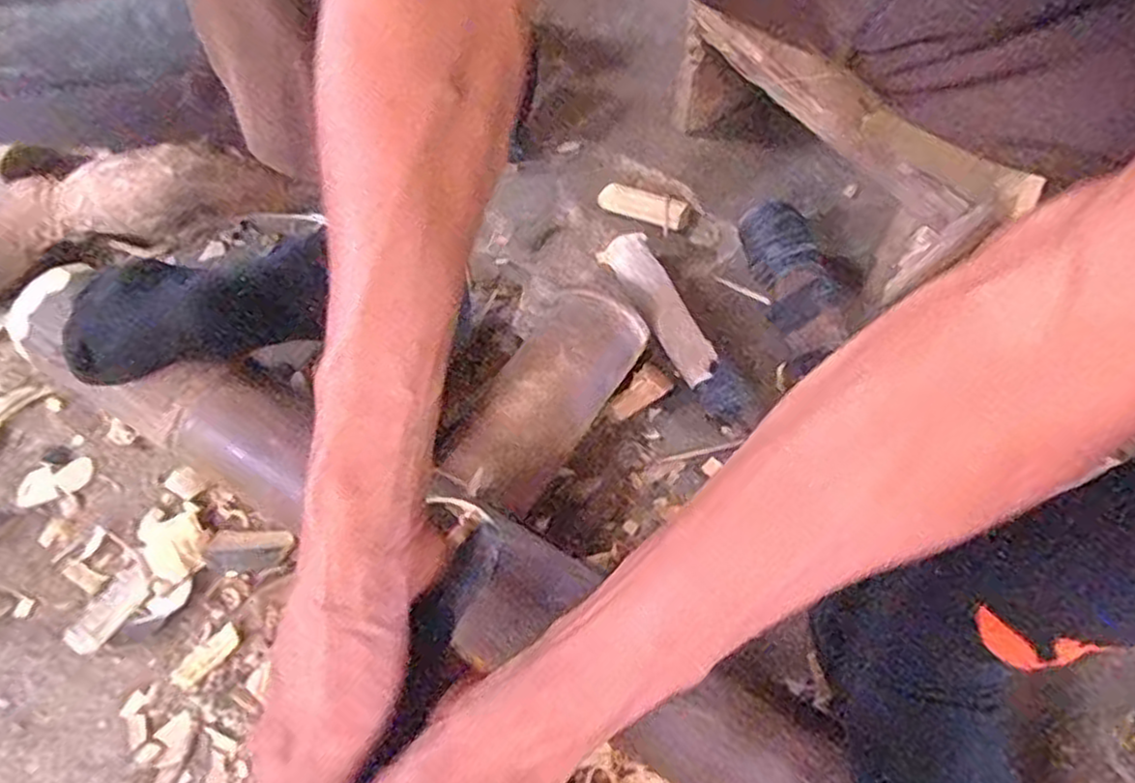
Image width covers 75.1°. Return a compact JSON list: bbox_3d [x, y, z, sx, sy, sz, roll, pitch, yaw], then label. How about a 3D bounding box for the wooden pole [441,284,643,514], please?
[{"bbox_3d":[-0.016,0.002,0.471,0.071,0.045,0.165,29,64,13],"label":"wooden pole"}]

